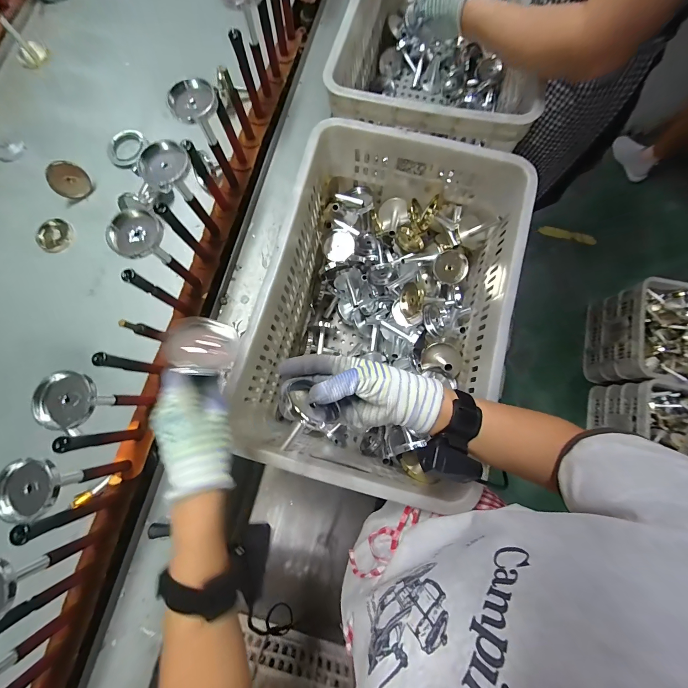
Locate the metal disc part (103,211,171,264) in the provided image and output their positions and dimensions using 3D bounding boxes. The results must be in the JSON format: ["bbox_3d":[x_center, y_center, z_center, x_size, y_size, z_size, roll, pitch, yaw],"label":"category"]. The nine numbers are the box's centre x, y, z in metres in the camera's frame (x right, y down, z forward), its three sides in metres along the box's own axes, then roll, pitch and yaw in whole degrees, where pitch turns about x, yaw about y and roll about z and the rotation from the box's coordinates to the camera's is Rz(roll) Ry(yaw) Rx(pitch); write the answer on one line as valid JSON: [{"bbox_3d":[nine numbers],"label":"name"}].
[{"bbox_3d":[-0.265,-0.136,0.431,0.063,0.074,0.061,34,82,7],"label":"metal disc part"}]

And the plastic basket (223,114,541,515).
[{"bbox_3d":[0.079,-0.109,0.604,0.353,0.281,0.507,15,80,4],"label":"plastic basket"}]

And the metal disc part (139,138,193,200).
[{"bbox_3d":[-0.238,-0.236,0.447,0.052,0.074,0.056,0,79,1],"label":"metal disc part"}]

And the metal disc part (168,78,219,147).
[{"bbox_3d":[-0.208,-0.331,0.467,0.066,0.076,0.052,-18,79,-2],"label":"metal disc part"}]

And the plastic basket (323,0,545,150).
[{"bbox_3d":[0.199,-0.592,0.689,0.346,0.287,0.530,17,80,4],"label":"plastic basket"}]

